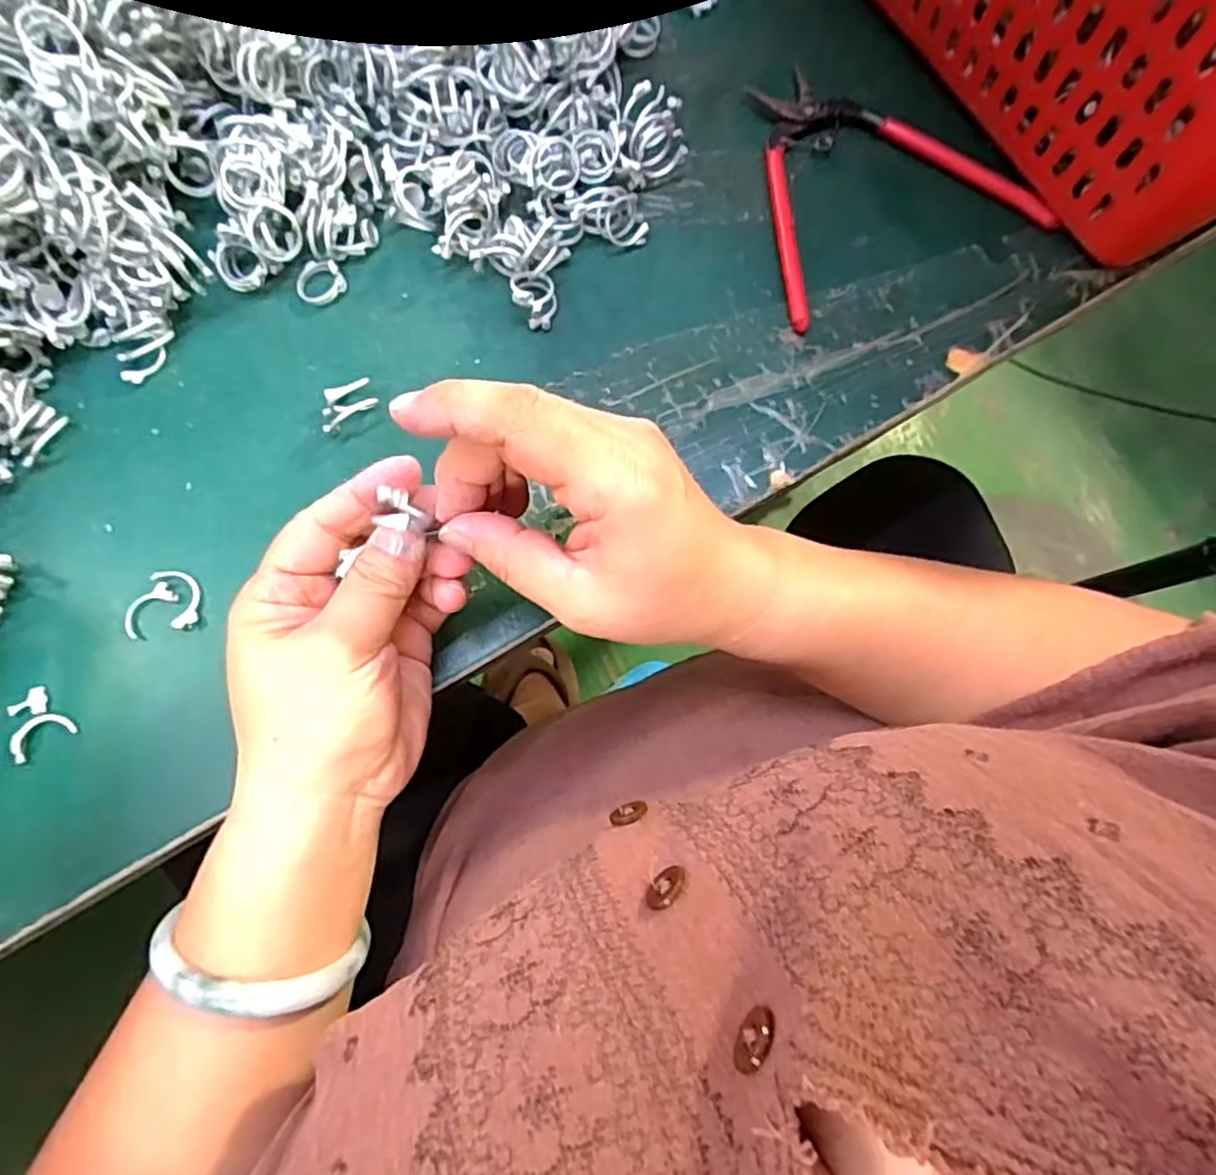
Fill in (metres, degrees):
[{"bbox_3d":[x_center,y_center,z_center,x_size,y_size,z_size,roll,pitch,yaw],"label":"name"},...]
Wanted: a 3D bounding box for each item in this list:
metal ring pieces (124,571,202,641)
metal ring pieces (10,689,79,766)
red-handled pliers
[{"bbox_3d":[-0.188,0.006,0.286,0.029,0.006,0.027,-8,77,-3],"label":"metal ring pieces"},{"bbox_3d":[-0.231,0.054,0.272,0.023,0.007,0.024,-33,80,-8],"label":"metal ring pieces"},{"bbox_3d":[0.136,-0.211,0.346,0.144,0.011,0.135,-19,78,-6],"label":"red-handled pliers"}]

